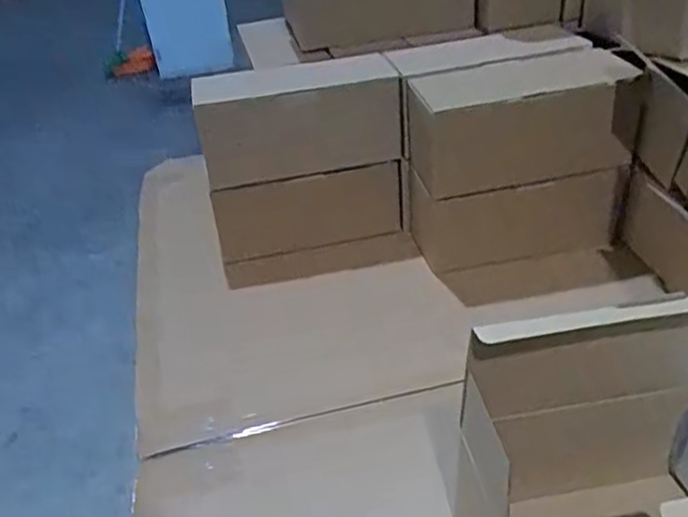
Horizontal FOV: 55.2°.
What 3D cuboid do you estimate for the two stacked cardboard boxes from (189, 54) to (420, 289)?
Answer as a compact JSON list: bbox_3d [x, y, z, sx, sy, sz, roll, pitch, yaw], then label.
[{"bbox_3d":[-0.042,-0.097,0.756,0.227,0.235,0.116,-11,32,-13],"label":"two stacked cardboard boxes"}]

